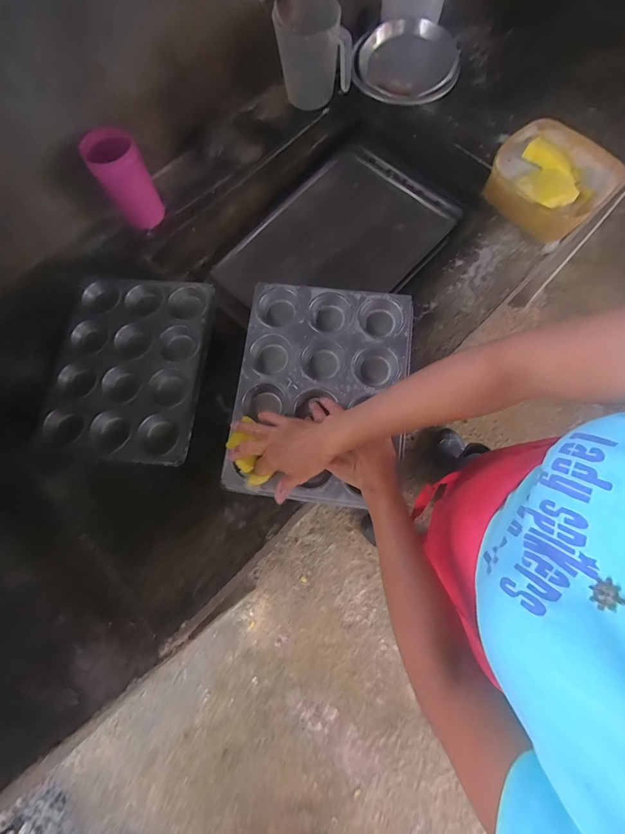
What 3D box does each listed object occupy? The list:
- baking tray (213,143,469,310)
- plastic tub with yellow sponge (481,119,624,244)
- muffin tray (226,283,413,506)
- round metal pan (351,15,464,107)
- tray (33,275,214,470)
[{"bbox_3d":[0.059,-0.376,0.803,0.337,0.044,0.505,42,80,12],"label":"baking tray"},{"bbox_3d":[0.432,-0.429,0.681,0.203,0.083,0.171,39,79,11],"label":"plastic tub with yellow sponge"},{"bbox_3d":[0.013,-0.041,0.537,0.238,0.036,0.319,8,75,4],"label":"muffin tray"},{"bbox_3d":[0.198,-0.749,0.778,0.229,0.044,0.203,5,75,3],"label":"round metal pan"},{"bbox_3d":[-0.305,-0.087,0.625,0.236,0.050,0.315,5,75,3],"label":"tray"}]

